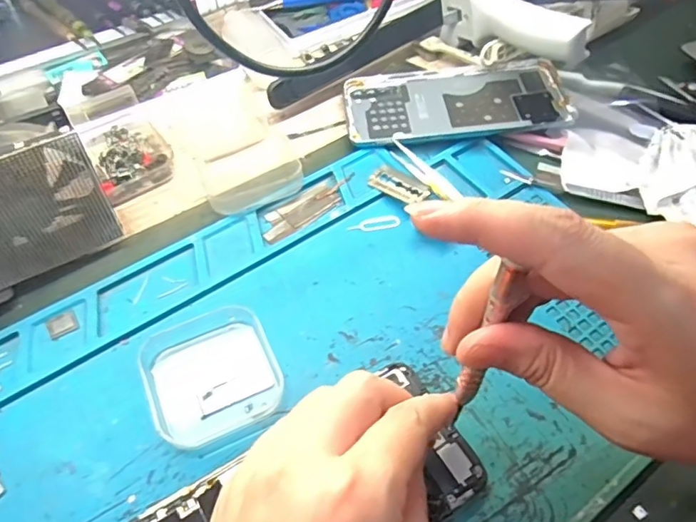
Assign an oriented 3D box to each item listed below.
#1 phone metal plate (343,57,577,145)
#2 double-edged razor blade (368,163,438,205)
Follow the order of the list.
[{"bbox_3d":[0.078,-0.119,0.399,0.155,0.013,0.074,-4,56,-3],"label":"phone metal plate"},{"bbox_3d":[0.033,-0.049,0.354,0.041,0.004,0.022,32,58,28],"label":"double-edged razor blade"}]

